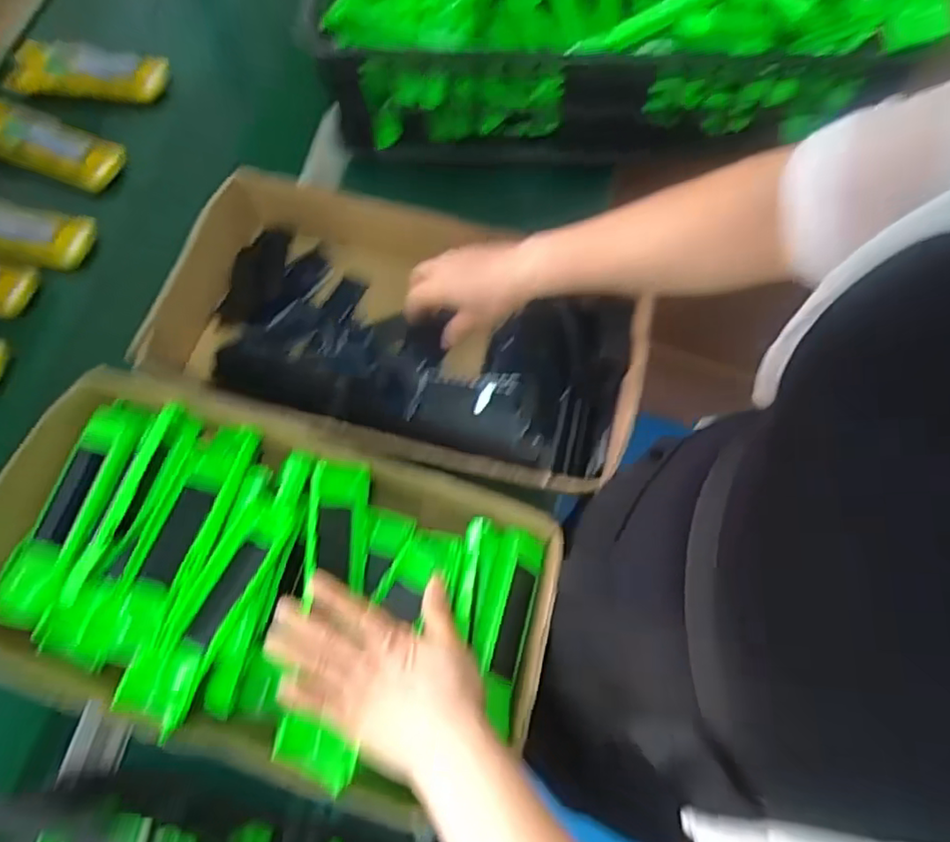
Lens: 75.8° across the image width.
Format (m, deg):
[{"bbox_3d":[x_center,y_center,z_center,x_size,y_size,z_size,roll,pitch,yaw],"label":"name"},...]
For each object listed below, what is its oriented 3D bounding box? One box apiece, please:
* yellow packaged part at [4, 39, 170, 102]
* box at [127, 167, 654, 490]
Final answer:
[{"bbox_3d":[-0.448,-0.402,0.716,0.161,0.032,0.051,0,93,-10],"label":"yellow packaged part"},{"bbox_3d":[-0.055,-0.079,0.565,0.398,0.089,0.227,17,69,5],"label":"box"}]

